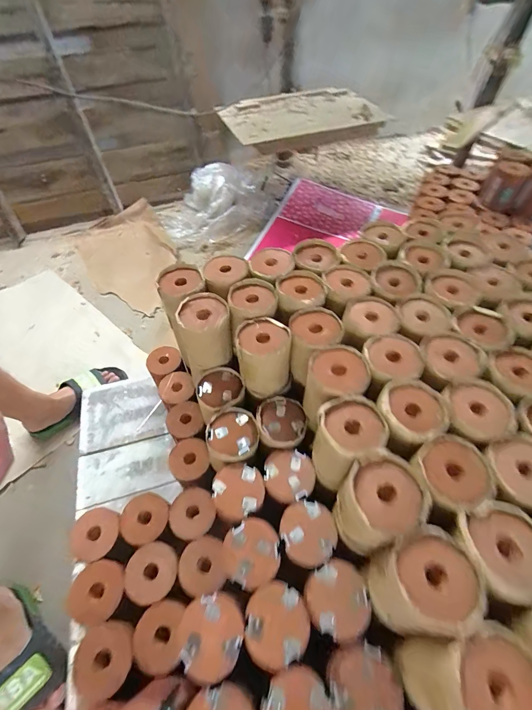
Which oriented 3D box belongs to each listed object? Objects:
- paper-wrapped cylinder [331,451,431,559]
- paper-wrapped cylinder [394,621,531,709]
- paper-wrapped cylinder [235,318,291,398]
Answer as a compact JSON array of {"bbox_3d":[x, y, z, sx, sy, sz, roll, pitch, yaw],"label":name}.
[{"bbox_3d":[0.137,0.186,0.406,0.096,0.104,0.087,-29,59,-19],"label":"paper-wrapped cylinder"},{"bbox_3d":[0.197,0.318,0.314,0.101,0.108,0.084,-12,55,-8],"label":"paper-wrapped cylinder"},{"bbox_3d":[-0.001,0.009,0.539,0.086,0.114,0.086,-1,55,0],"label":"paper-wrapped cylinder"}]

